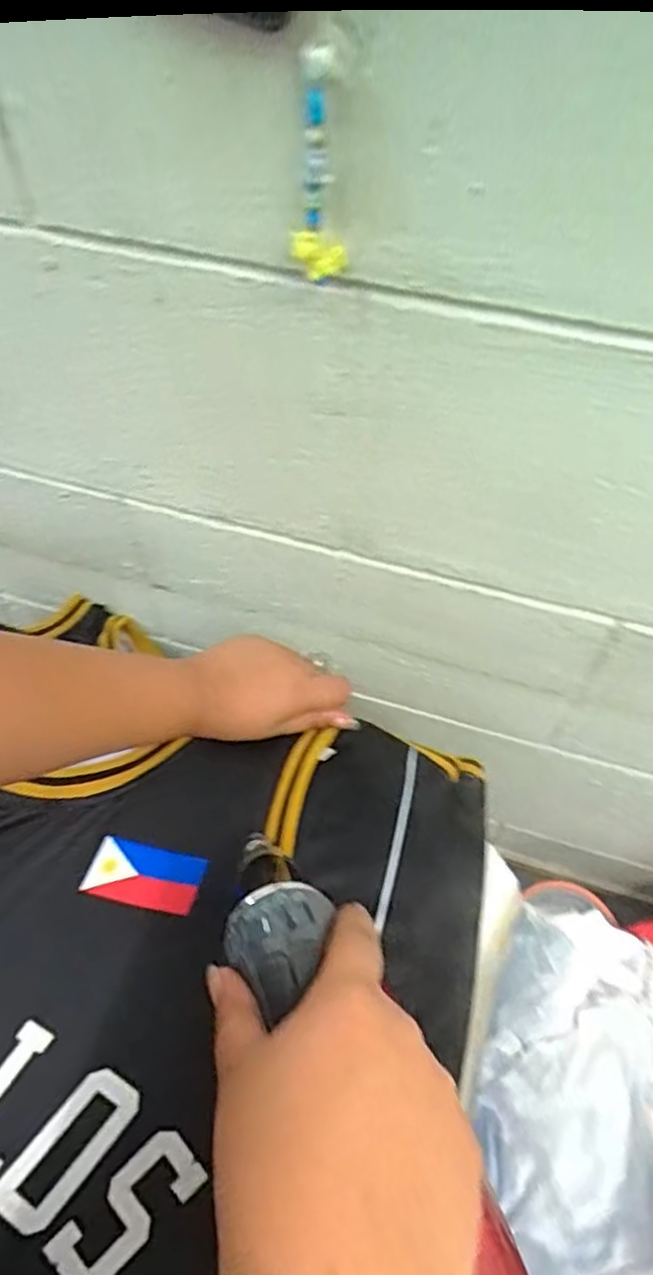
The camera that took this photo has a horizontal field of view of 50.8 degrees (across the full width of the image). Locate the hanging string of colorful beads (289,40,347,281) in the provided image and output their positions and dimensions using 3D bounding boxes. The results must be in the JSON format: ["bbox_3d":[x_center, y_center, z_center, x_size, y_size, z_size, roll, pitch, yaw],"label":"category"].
[{"bbox_3d":[-0.004,-0.215,0.321,0.022,0.097,0.018,25,59,15],"label":"hanging string of colorful beads"}]

